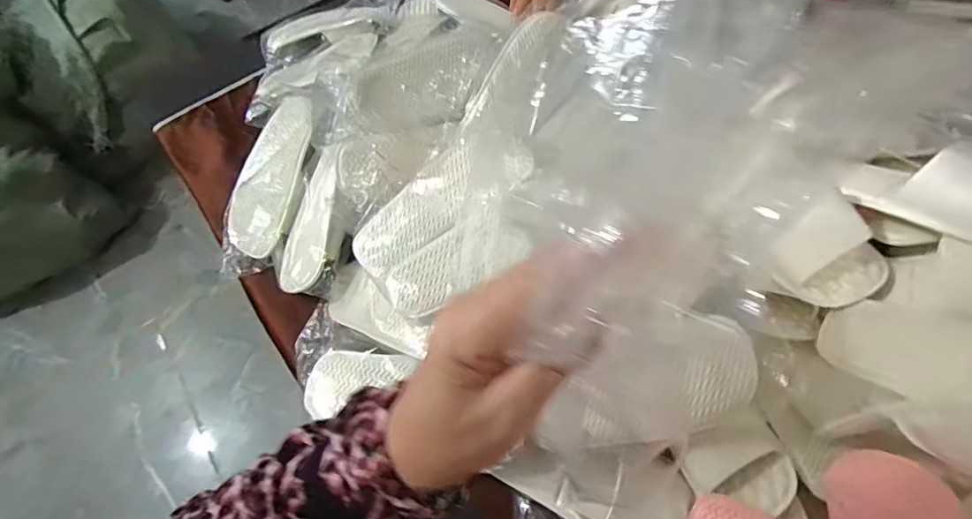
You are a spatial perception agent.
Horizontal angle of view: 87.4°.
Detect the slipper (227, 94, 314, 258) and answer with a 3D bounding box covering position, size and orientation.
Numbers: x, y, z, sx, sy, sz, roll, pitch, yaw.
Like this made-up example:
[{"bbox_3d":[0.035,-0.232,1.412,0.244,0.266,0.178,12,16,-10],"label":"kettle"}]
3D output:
[{"bbox_3d":[-0.302,-0.122,0.722,0.103,0.034,0.237,13,81,9],"label":"slipper"}]

